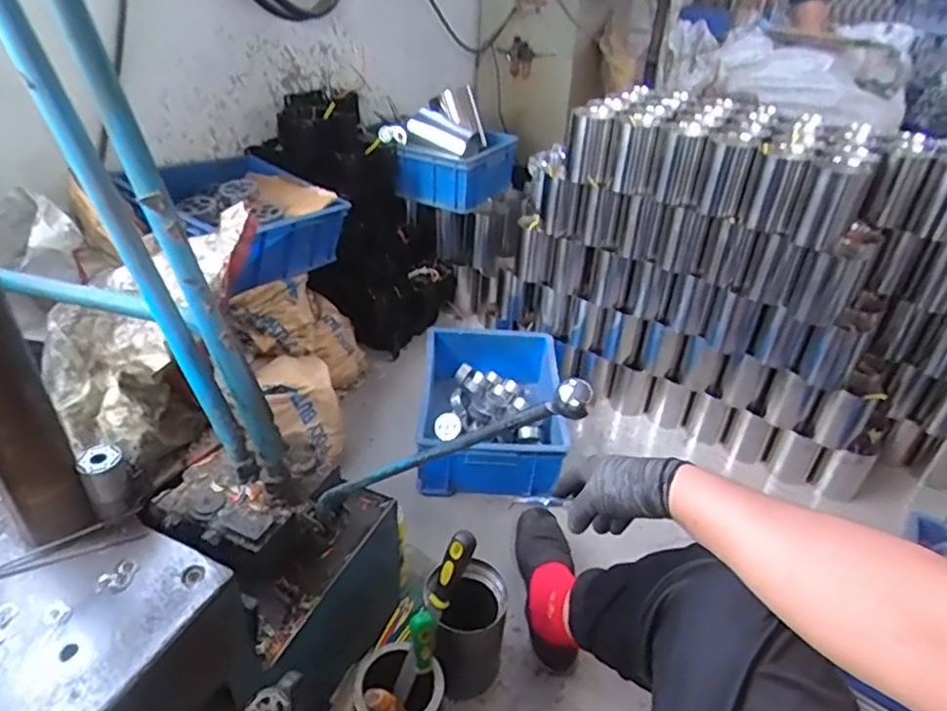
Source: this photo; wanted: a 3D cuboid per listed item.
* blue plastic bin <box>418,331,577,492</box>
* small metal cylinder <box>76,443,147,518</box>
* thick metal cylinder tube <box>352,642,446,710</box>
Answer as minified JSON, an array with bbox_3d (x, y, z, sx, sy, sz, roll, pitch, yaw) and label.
[{"bbox_3d":[0.039,0.103,1.346,0.292,0.130,0.393,1,35,-2],"label":"blue plastic bin"},{"bbox_3d":[-0.350,0.120,0.597,0.042,0.062,0.038,-25,43,-34],"label":"small metal cylinder"},{"bbox_3d":[-0.095,0.463,0.816,0.109,0.170,0.109,2,35,-1],"label":"thick metal cylinder tube"}]

